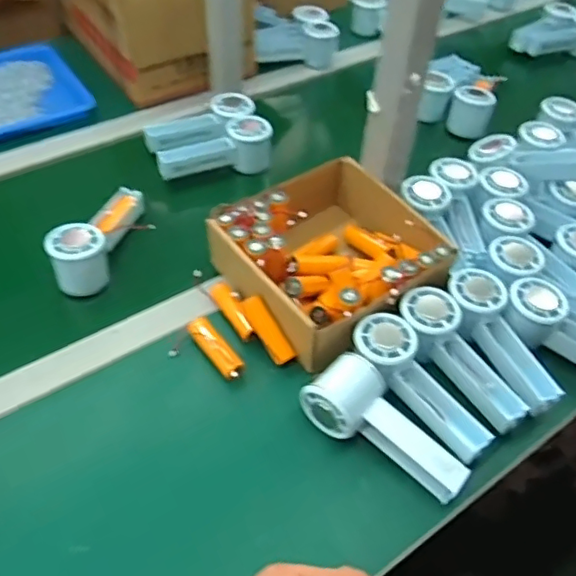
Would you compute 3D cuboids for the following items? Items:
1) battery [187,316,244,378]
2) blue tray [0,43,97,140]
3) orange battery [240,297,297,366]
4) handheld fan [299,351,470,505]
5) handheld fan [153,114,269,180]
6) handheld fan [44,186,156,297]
[{"bbox_3d":[-0.071,0.059,0.563,0.021,0.017,0.078,-28,56,-25],"label":"battery"},{"bbox_3d":[-0.419,-0.308,0.866,0.178,0.023,0.252,-25,55,-23],"label":"blue tray"},{"bbox_3d":[-0.020,0.041,0.562,0.020,0.014,0.073,-29,82,-26],"label":"orange battery"},{"bbox_3d":[0.088,0.118,0.498,0.151,0.058,0.059,29,53,20],"label":"handheld fan"},{"bbox_3d":[-0.099,-0.184,0.758,0.147,0.058,0.048,-11,50,-13],"label":"handheld fan"},{"bbox_3d":[-0.205,-0.063,0.638,0.054,0.056,0.149,19,50,13],"label":"handheld fan"}]

